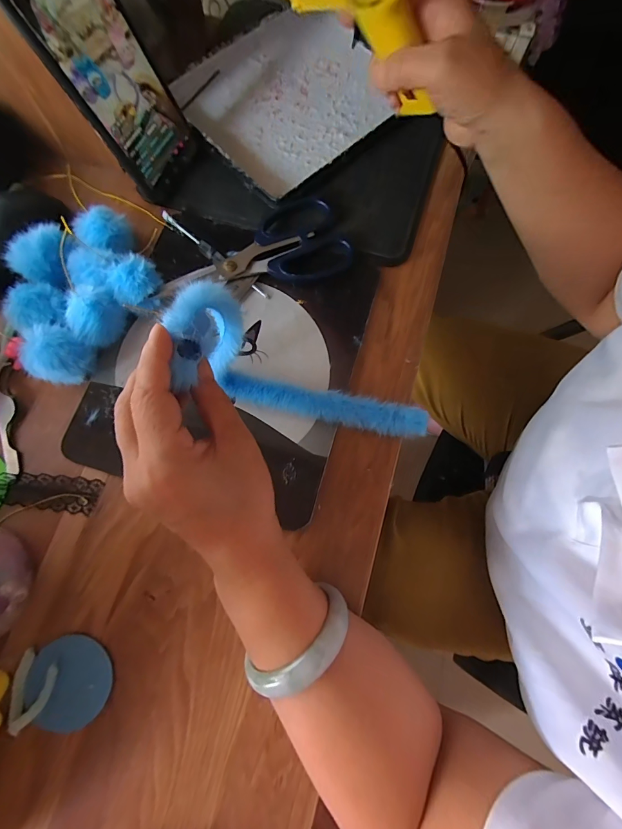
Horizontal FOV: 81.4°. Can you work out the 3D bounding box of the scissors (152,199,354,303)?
[{"bbox_3d":[-0.051,-0.142,0.324,0.170,0.015,0.076,-19,77,-5],"label":"scissors"}]

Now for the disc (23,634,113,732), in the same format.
[{"bbox_3d":[-0.166,0.183,0.248,0.055,0.005,0.053,1,73,-4],"label":"disc"}]

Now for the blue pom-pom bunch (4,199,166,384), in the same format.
[{"bbox_3d":[-0.192,-0.102,0.303,0.120,0.035,0.125,0,76,-1],"label":"blue pom-pom bunch"}]

